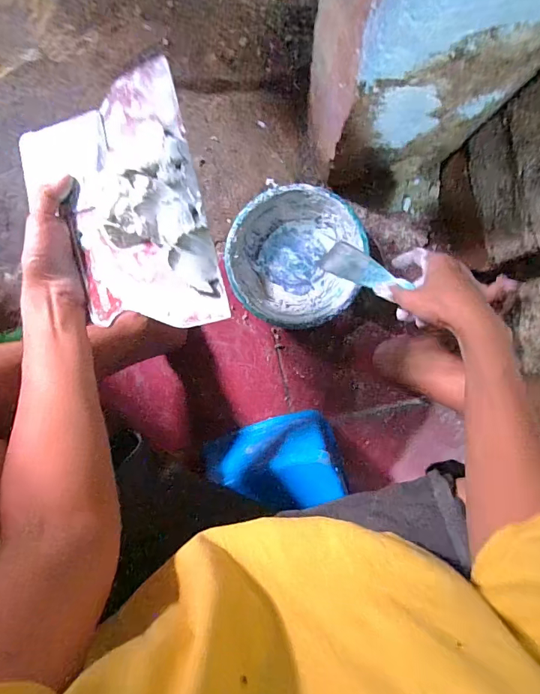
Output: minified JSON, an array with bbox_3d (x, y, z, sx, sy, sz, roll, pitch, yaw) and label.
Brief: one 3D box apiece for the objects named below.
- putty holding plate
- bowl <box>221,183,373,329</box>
[{"bbox_3d":[-0.138,-0.113,0.377,0.168,0.025,0.209,-11,98,25],"label":"putty holding plate"},{"bbox_3d":[0.038,-0.131,0.639,0.195,0.071,0.197,1,93,3],"label":"bowl"}]

